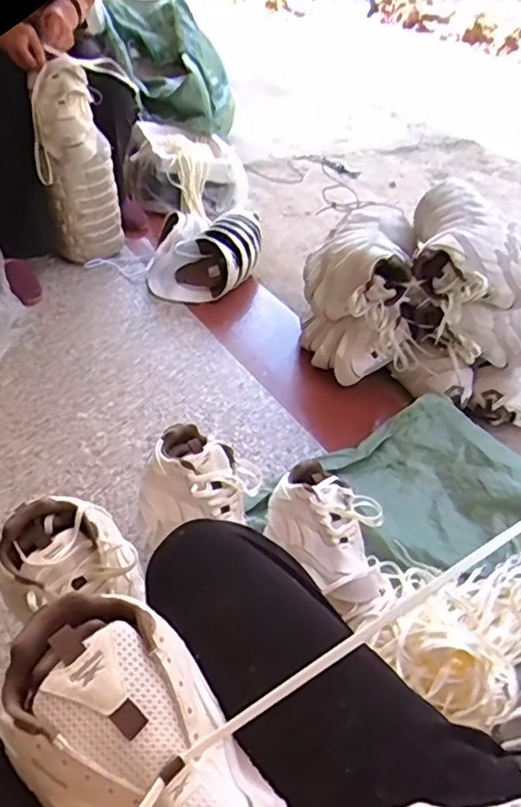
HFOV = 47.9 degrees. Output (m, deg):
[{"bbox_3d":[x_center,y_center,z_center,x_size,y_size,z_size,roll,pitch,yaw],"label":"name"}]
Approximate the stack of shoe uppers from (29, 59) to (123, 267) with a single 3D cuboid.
[{"bbox_3d":[-0.439,-0.551,1.414,0.174,0.454,0.112,-1,43,-8],"label":"stack of shoe uppers"}]

